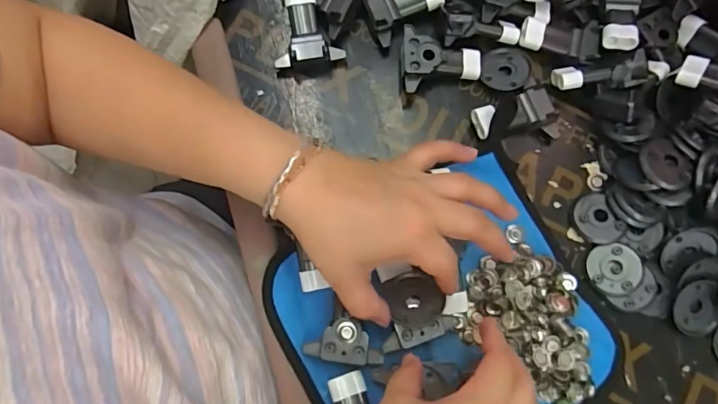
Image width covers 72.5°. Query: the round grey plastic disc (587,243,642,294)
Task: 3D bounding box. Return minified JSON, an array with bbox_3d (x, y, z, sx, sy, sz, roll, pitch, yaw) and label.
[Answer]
[{"bbox_3d":[0.194,0.050,0.371,0.038,0.006,0.036,-4,70,12],"label":"round grey plastic disc"}]

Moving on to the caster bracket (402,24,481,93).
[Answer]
[{"bbox_3d":[0.068,-0.115,0.403,0.065,0.026,0.054,4,79,2],"label":"caster bracket"}]

